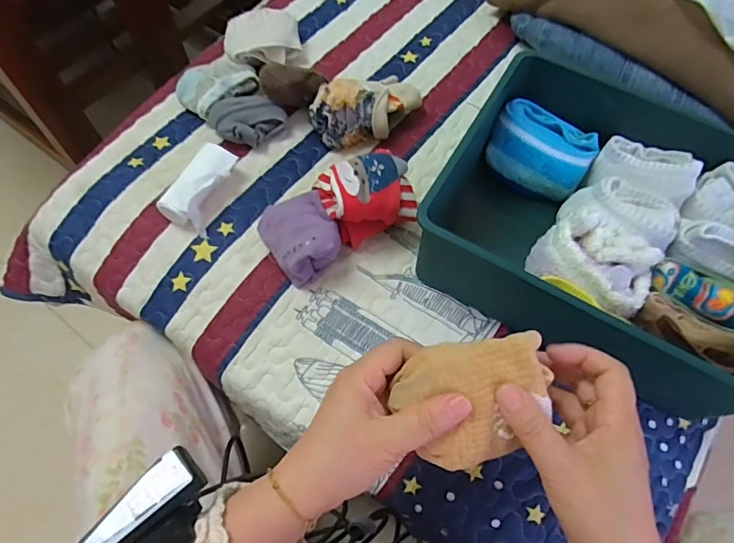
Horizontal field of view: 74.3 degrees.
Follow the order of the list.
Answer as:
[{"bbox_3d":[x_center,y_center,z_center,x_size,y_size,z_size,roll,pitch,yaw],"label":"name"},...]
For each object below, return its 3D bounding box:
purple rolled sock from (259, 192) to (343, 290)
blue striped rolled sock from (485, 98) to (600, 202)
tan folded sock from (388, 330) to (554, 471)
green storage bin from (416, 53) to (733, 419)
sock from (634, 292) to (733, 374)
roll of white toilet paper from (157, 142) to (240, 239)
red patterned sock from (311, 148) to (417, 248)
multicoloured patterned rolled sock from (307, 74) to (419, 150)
[{"bbox_3d":[-0.064,-0.033,0.470,0.064,0.056,0.080,-26,65,-13],"label":"purple rolled sock"},{"bbox_3d":[0.177,-0.121,0.499,0.101,0.061,0.060,29,66,14],"label":"blue striped rolled sock"},{"bbox_3d":[0.066,0.078,0.297,0.092,0.039,0.070,-7,63,-6],"label":"tan folded sock"},{"bbox_3d":[0.226,-0.041,0.443,0.299,0.108,0.235,28,66,14],"label":"green storage bin"},{"bbox_3d":[0.270,0.052,0.394,0.091,0.024,0.044,27,68,14],"label":"sock"},{"bbox_3d":[-0.175,-0.090,0.504,0.053,0.032,0.096,14,63,7],"label":"roll of white toilet paper"},{"bbox_3d":[-0.002,-0.071,0.480,0.090,0.069,0.073,-12,63,-6],"label":"red patterned sock"},{"bbox_3d":[0.002,-0.184,0.541,0.124,0.054,0.066,-27,65,-13],"label":"multicoloured patterned rolled sock"}]

